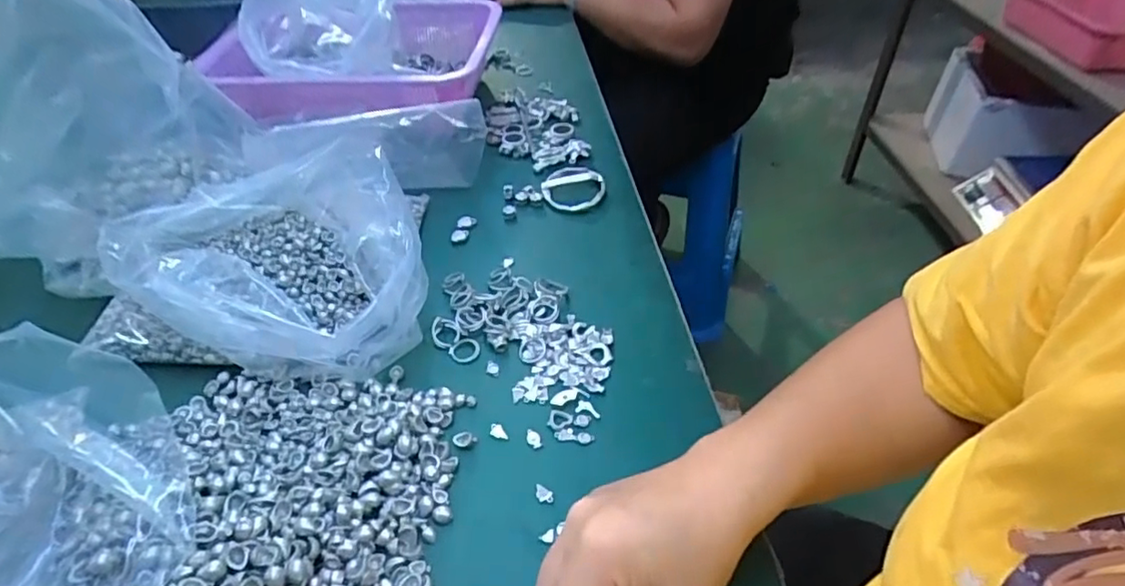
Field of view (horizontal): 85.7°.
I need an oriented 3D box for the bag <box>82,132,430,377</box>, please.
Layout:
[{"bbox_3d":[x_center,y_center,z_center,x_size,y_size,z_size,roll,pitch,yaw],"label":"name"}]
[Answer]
[{"bbox_3d":[-0.220,-0.032,0.450,0.237,0.082,0.174,-1,44,0],"label":"bag"}]

